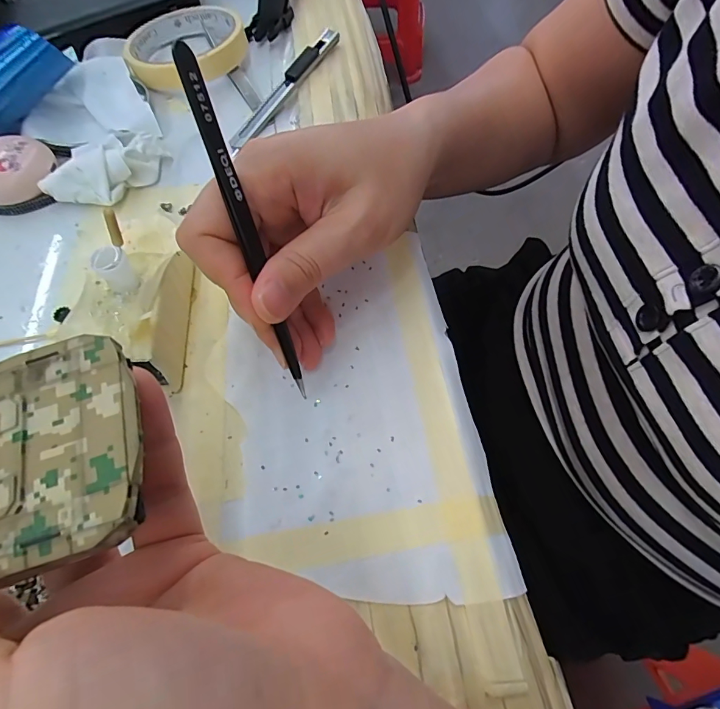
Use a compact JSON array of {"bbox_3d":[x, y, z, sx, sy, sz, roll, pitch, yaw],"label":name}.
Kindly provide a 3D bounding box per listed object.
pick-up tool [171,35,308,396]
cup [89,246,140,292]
[{"bbox_3d":[-0.041,-0.039,0.159,0.007,0.132,0.007,-19,31,-8],"label":"pick-up tool"},{"bbox_3d":[-0.102,-0.035,0.173,0.013,0.019,0.011,-40,68,-17],"label":"cup"}]

